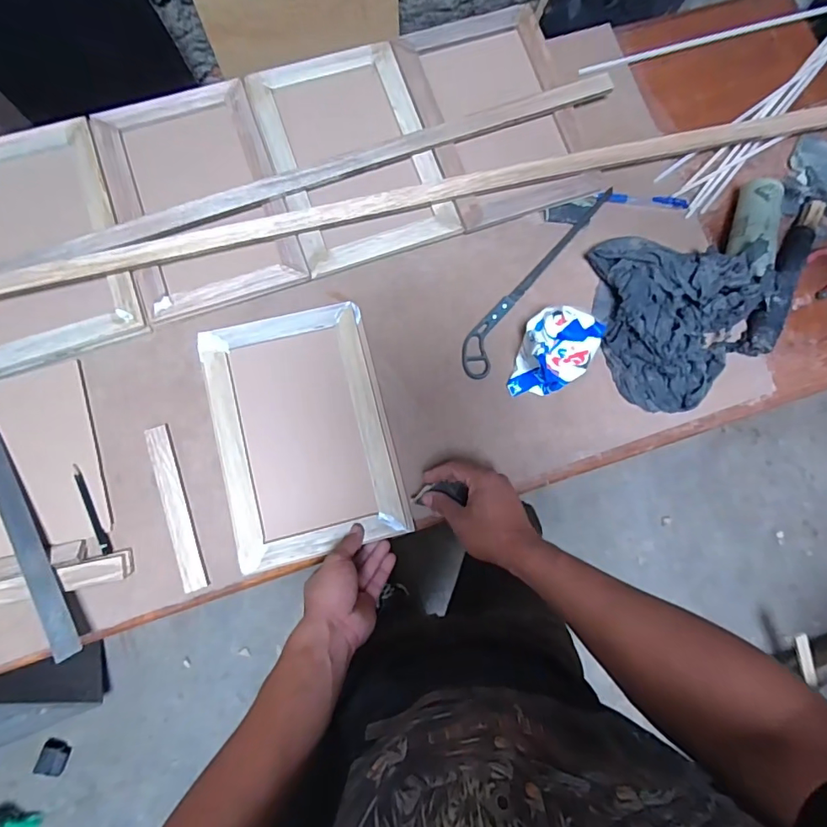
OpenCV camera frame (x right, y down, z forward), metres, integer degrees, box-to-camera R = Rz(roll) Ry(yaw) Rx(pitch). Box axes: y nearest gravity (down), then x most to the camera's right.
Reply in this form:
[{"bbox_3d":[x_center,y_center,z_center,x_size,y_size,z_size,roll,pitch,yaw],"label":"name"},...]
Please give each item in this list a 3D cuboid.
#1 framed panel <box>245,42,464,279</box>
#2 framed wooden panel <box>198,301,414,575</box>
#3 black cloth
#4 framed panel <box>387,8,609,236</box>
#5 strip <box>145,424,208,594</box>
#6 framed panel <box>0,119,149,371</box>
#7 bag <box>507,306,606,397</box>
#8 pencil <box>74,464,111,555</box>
[{"bbox_3d":[-0.082,-0.345,0.668,0.204,0.023,0.296,-19,82,-7],"label":"framed panel"},{"bbox_3d":[-0.135,0.023,0.618,0.203,0.024,0.295,-13,82,-6],"label":"framed wooden panel"},{"bbox_3d":[0.339,-0.120,0.630,0.180,0.073,0.222,-3,81,-4],"label":"black cloth"},{"bbox_3d":[0.116,-0.415,0.687,0.205,0.015,0.298,-19,82,-6],"label":"framed panel"},{"bbox_3d":[-0.282,0.111,0.589,0.024,0.010,0.196,-18,82,-6],"label":"strip"},{"bbox_3d":[-0.476,-0.213,0.624,0.205,0.016,0.295,-19,83,-7],"label":"framed panel"},{"bbox_3d":[0.181,-0.075,0.610,0.093,0.078,0.116,20,80,0],"label":"bag"},{"bbox_3d":[-0.378,0.112,0.583,0.011,0.004,0.110,-25,83,-7],"label":"pencil"}]

